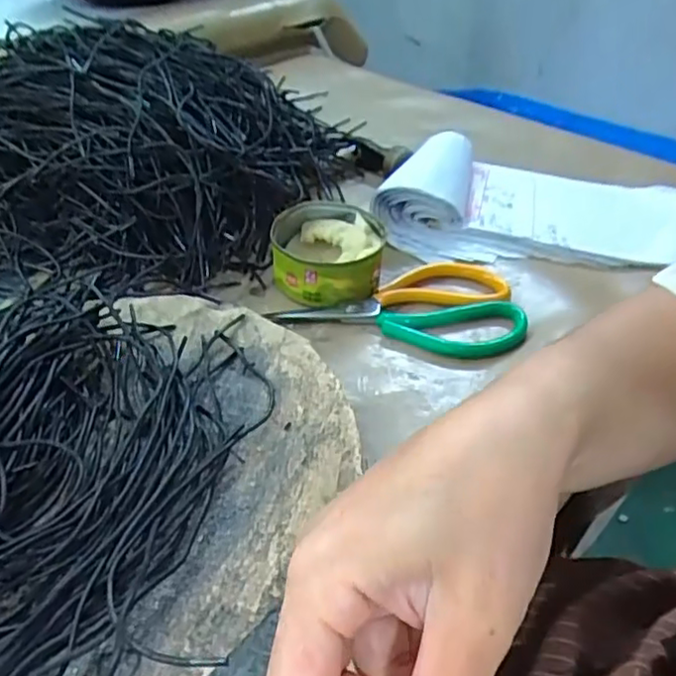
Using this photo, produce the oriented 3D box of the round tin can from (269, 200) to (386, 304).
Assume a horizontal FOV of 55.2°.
[{"bbox_3d":[-0.008,-0.065,0.487,0.082,0.038,0.078,1,40,-1],"label":"round tin can"}]

